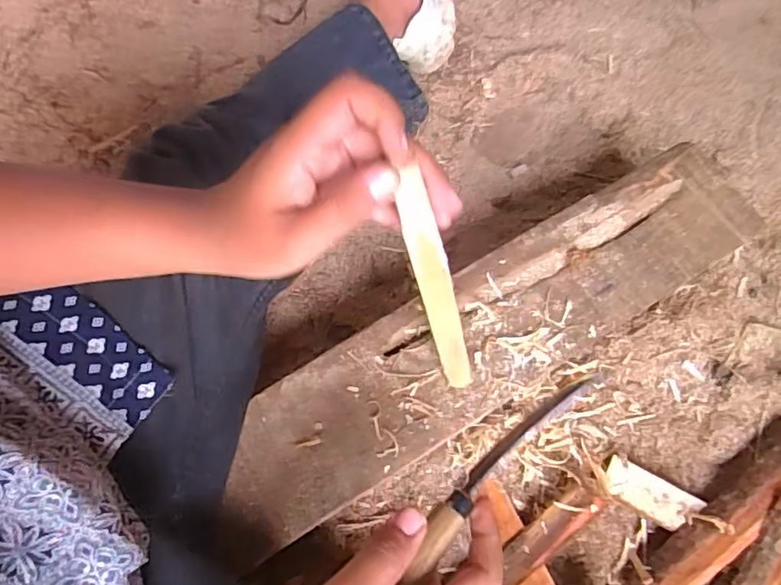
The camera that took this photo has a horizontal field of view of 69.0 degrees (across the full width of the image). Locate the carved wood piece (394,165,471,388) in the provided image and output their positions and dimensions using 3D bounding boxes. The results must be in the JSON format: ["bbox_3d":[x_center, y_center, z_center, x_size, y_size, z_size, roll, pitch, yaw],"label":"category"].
[{"bbox_3d":[0.033,0.008,0.382,0.023,0.231,0.005,-30,52,-8],"label":"carved wood piece"}]

